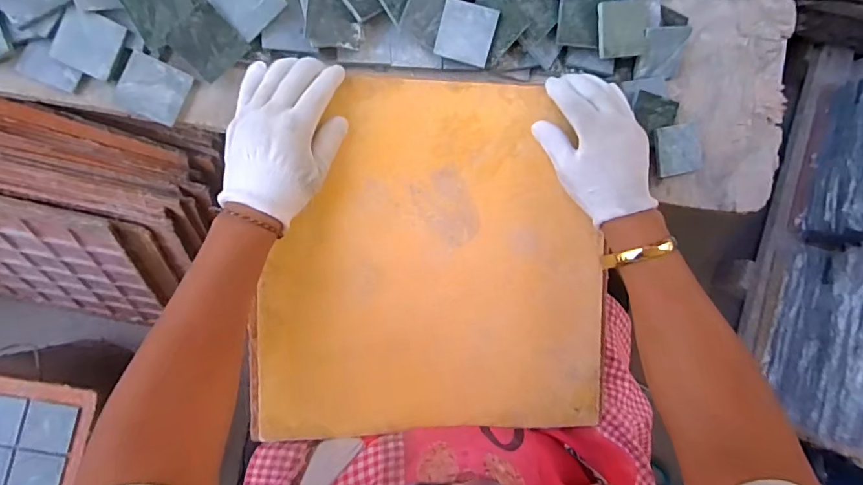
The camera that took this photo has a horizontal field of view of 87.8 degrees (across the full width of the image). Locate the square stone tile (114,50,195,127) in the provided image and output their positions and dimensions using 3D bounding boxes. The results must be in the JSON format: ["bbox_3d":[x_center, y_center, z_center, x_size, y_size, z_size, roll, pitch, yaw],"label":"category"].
[{"bbox_3d":[-0.240,-0.132,0.386,0.051,0.012,0.048,24,84,-7],"label":"square stone tile"}]

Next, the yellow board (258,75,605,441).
[{"bbox_3d":[0.006,0.016,0.416,0.314,0.008,0.317,0,94,-6],"label":"yellow board"}]

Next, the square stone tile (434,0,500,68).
[{"bbox_3d":[0.032,-0.188,0.403,0.049,0.004,0.048,17,107,5],"label":"square stone tile"}]

